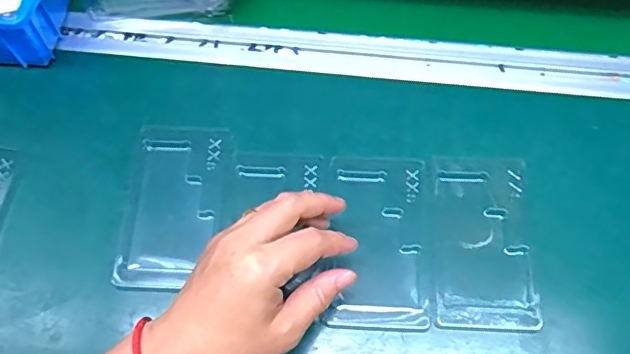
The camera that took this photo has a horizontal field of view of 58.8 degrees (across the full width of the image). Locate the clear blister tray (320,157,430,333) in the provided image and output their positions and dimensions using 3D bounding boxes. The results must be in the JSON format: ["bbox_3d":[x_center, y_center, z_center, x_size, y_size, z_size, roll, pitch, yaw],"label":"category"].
[{"bbox_3d":[0.045,0.046,0.413,0.069,0.011,0.128,2,66,2],"label":"clear blister tray"}]

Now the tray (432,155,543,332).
[{"bbox_3d":[0.123,0.045,0.411,0.069,0.006,0.129,2,66,2],"label":"tray"}]

